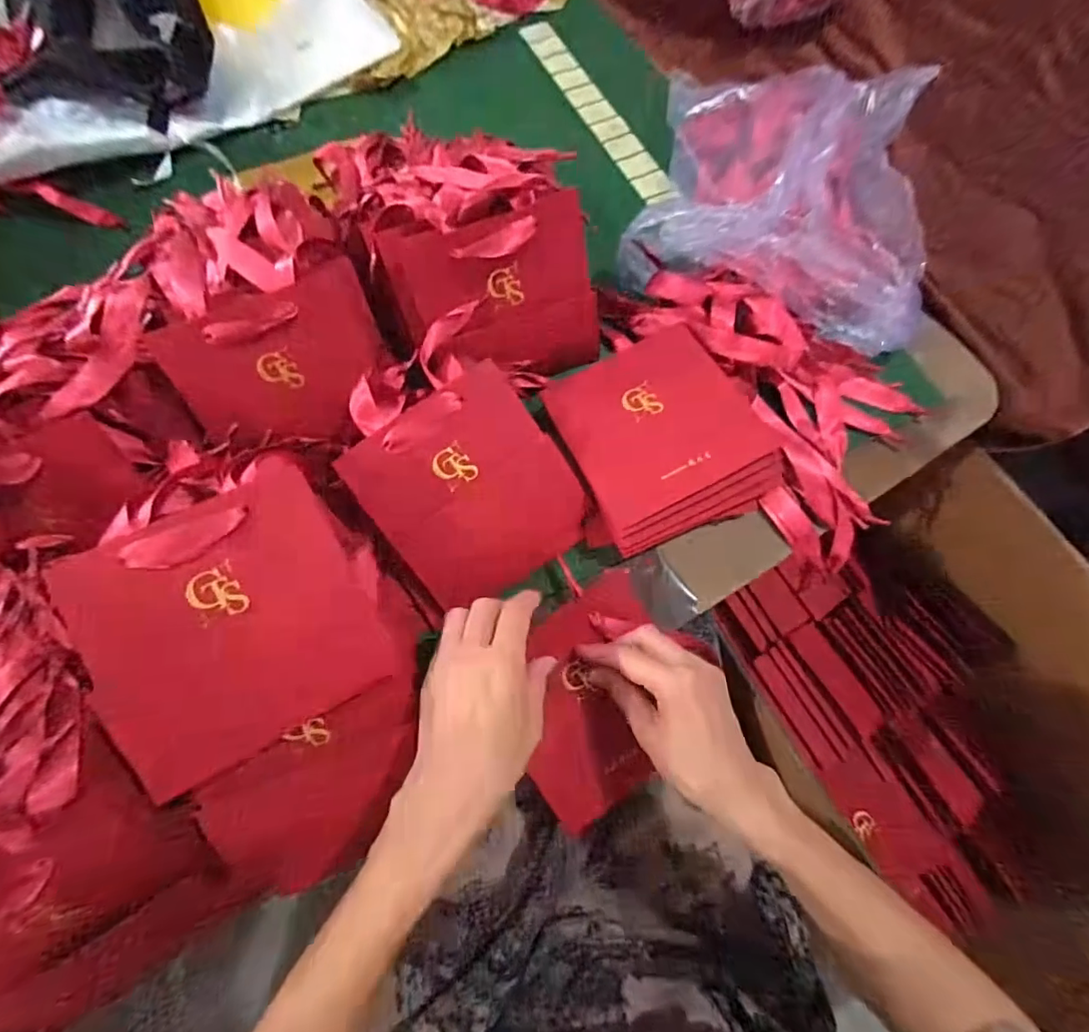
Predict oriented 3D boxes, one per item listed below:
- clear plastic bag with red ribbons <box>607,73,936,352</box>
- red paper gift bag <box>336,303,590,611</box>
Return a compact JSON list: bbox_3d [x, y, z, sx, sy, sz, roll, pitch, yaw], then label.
[{"bbox_3d":[0.226,-0.321,0.487,0.254,0.081,0.349,15,71,4],"label":"clear plastic bag with red ribbons"},{"bbox_3d":[-0.066,-0.039,0.397,0.140,0.033,0.195,-31,101,-12],"label":"red paper gift bag"}]

